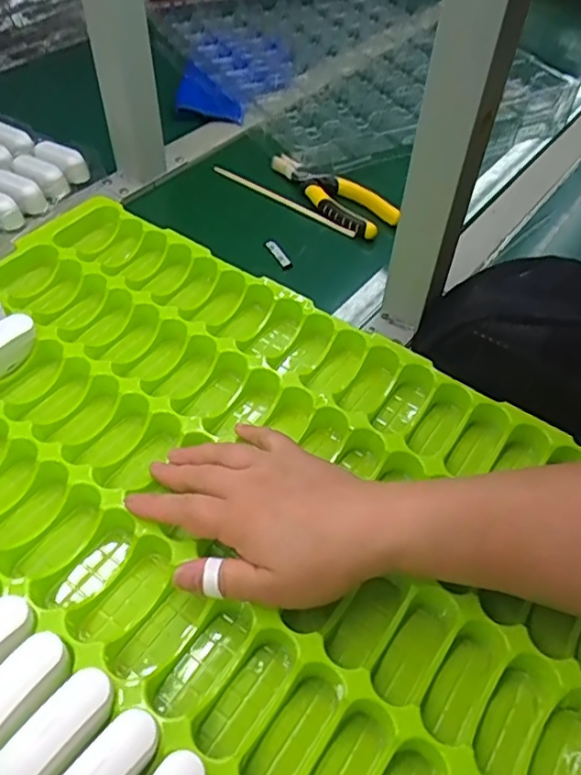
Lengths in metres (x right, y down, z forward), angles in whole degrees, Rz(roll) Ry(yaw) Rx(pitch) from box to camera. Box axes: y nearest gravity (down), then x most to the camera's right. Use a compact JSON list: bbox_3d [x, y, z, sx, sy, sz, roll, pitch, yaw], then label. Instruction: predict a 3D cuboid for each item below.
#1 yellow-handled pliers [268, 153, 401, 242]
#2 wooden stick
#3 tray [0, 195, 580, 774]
[{"bbox_3d":[0.040,-0.213,0.656,0.162,0.022,0.050,38,57,25],"label":"yellow-handled pliers"},{"bbox_3d":[-0.009,-0.204,0.658,0.183,0.008,0.010,30,54,19],"label":"wooden stick"},{"bbox_3d":[-0.067,0.077,0.400,0.544,0.046,0.385,29,54,18],"label":"tray"}]

